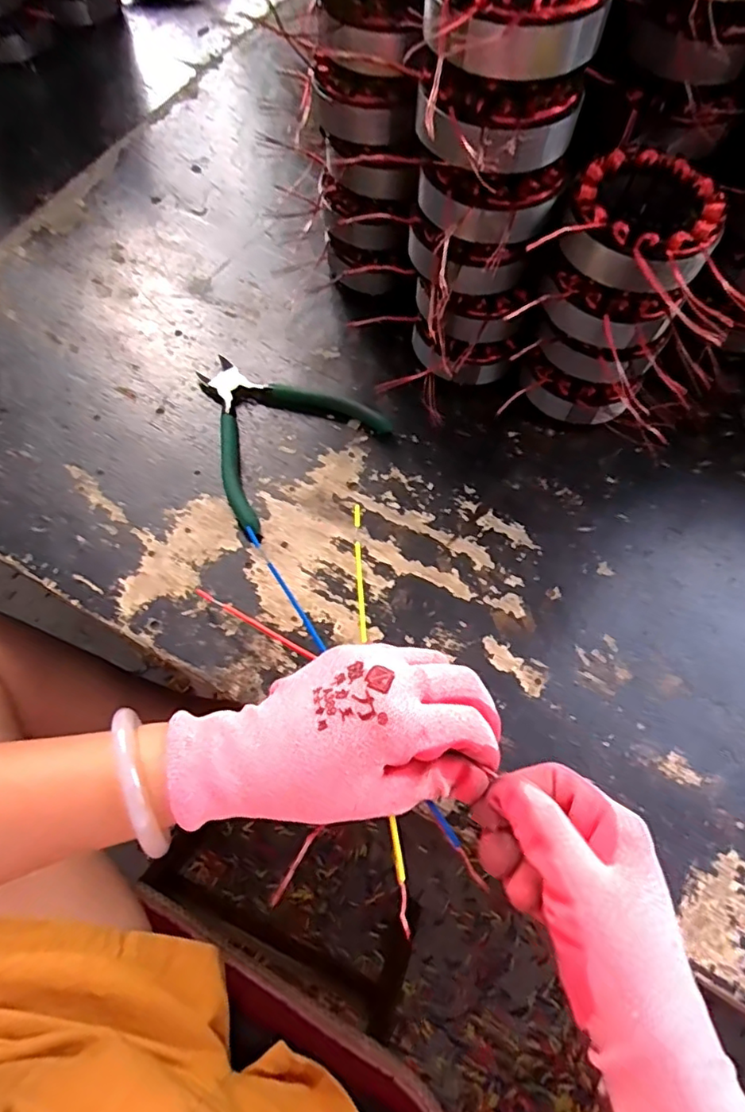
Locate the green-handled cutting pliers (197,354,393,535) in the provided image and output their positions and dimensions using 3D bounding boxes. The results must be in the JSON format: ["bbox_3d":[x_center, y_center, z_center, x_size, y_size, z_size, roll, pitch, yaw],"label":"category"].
[{"bbox_3d":[-0.078,-0.102,0.420,0.132,0.013,0.131,-41,74,-14],"label":"green-handled cutting pliers"}]

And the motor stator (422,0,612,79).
[{"bbox_3d":[0.068,-0.267,0.276,0.084,0.032,0.081,3,67,0],"label":"motor stator"}]

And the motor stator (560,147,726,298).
[{"bbox_3d":[0.155,-0.192,0.335,0.084,0.038,0.091,21,68,8],"label":"motor stator"}]

